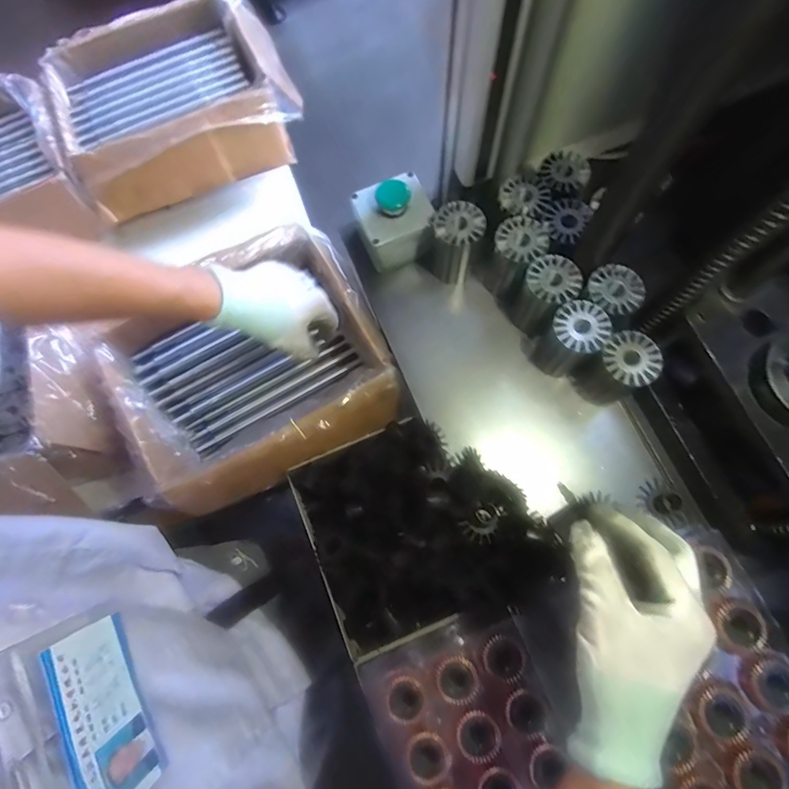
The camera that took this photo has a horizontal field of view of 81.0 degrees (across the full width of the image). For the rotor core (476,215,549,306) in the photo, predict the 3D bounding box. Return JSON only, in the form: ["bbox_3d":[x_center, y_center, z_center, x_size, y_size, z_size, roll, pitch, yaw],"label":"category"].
[{"bbox_3d":[0.130,-0.146,0.505,0.060,0.078,0.055,-42,78,-9],"label":"rotor core"}]

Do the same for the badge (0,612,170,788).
[{"bbox_3d":[-0.146,0.158,0.221,0.007,0.079,0.097,-24,82,6],"label":"badge"}]

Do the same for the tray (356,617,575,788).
[{"bbox_3d":[0.073,0.309,0.403,0.141,0.037,0.194,-22,76,-4],"label":"tray"}]

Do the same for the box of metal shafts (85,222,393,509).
[{"bbox_3d":[-0.162,-0.022,0.559,0.292,0.112,0.245,-27,76,-5],"label":"box of metal shafts"}]

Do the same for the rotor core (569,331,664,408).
[{"bbox_3d":[0.221,-0.021,0.469,0.057,0.082,0.052,0,75,2],"label":"rotor core"}]

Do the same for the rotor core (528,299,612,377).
[{"bbox_3d":[0.179,-0.052,0.480,0.051,0.082,0.060,37,79,11],"label":"rotor core"}]

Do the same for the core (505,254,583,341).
[{"bbox_3d":[0.157,-0.101,0.491,0.057,0.076,0.063,40,80,11],"label":"core"}]

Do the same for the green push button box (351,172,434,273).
[{"bbox_3d":[-0.001,-0.197,0.522,0.081,0.069,0.073,-21,75,-4],"label":"green push button box"}]

